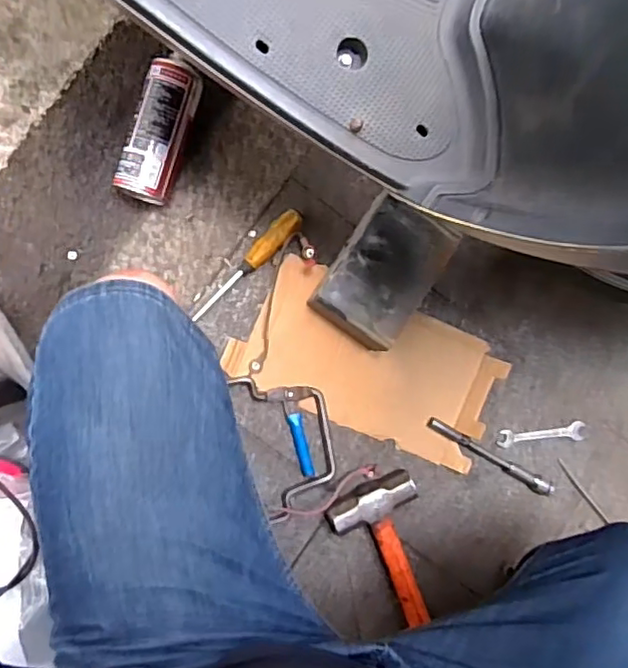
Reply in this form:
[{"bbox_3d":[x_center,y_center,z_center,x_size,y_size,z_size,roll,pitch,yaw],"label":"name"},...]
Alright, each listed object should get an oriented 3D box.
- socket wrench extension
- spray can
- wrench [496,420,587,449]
[{"bbox_3d":[0.244,0.170,0.848,0.201,0.014,0.019,30,87,-9],"label":"socket wrench extension"},{"bbox_3d":[-0.186,-0.242,0.746,0.064,0.070,0.163,20,89,-10],"label":"spray can"},{"bbox_3d":[0.320,0.142,0.869,0.128,0.009,0.027,-4,93,-9],"label":"wrench"}]

